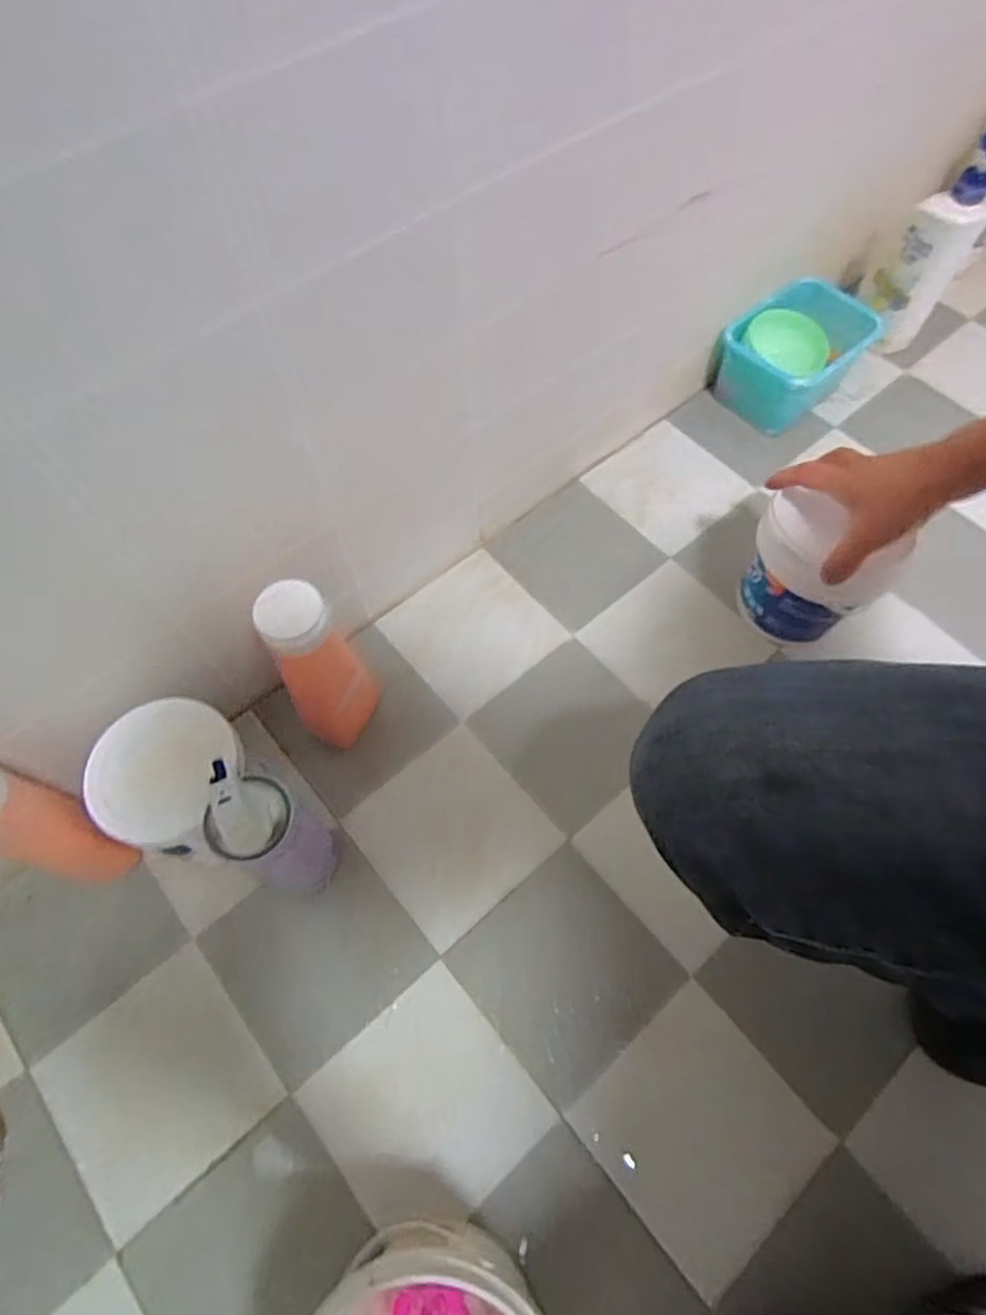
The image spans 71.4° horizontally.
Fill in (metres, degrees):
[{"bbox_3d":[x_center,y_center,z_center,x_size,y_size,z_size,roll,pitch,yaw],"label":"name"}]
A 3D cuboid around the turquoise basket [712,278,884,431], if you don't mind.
[{"bbox_3d":[0.372,-0.374,0.851,0.129,0.095,0.174,42,70,17],"label":"turquoise basket"}]

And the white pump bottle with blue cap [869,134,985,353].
[{"bbox_3d":[0.521,-0.478,0.814,0.070,0.260,0.064,-14,67,-5],"label":"white pump bottle with blue cap"}]

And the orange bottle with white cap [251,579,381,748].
[{"bbox_3d":[-0.142,0.014,0.580,0.070,0.215,0.055,-32,69,-15],"label":"orange bottle with white cap"}]

